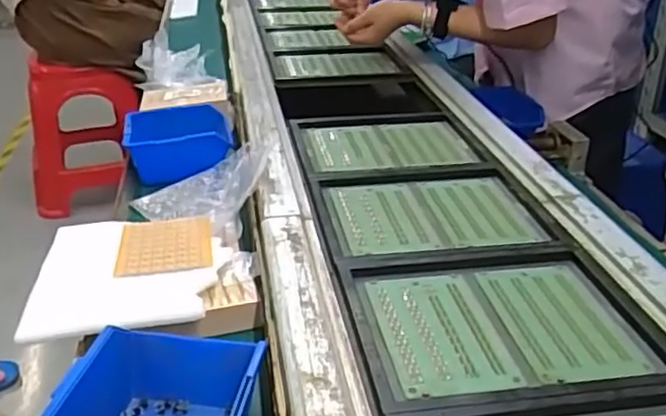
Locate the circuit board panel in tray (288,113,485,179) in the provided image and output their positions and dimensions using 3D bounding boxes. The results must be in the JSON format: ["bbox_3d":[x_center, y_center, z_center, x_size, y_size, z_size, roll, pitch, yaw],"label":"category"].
[{"bbox_3d":[0.064,-0.078,0.844,0.208,0.013,0.189,-4,28,-9],"label":"circuit board panel in tray"}]

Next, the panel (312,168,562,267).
[{"bbox_3d":[0.095,0.007,0.683,0.207,0.016,0.174,-4,28,-8],"label":"panel"}]

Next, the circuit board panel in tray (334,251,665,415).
[{"bbox_3d":[0.125,0.086,0.528,0.217,0.015,0.176,-4,28,-9],"label":"circuit board panel in tray"}]

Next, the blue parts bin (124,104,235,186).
[{"bbox_3d":[-0.204,-0.090,0.912,0.132,0.058,0.148,-5,28,-11],"label":"blue parts bin"}]

